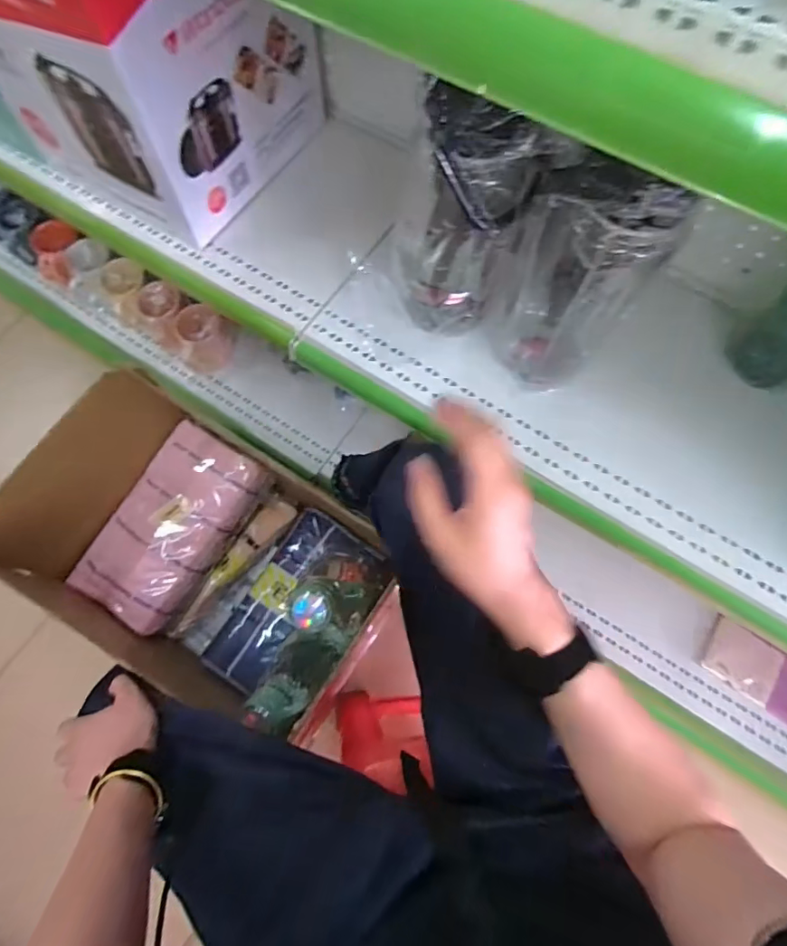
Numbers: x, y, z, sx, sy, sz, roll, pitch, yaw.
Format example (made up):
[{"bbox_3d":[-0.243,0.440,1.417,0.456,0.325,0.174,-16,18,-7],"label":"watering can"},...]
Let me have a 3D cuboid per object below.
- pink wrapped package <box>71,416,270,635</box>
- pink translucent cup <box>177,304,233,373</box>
[{"bbox_3d":[-0.389,0.097,0.901,0.168,0.099,0.338,31,75,10],"label":"pink wrapped package"},{"bbox_3d":[-0.372,-0.265,1.012,0.086,0.107,0.091,0,72,1],"label":"pink translucent cup"}]

